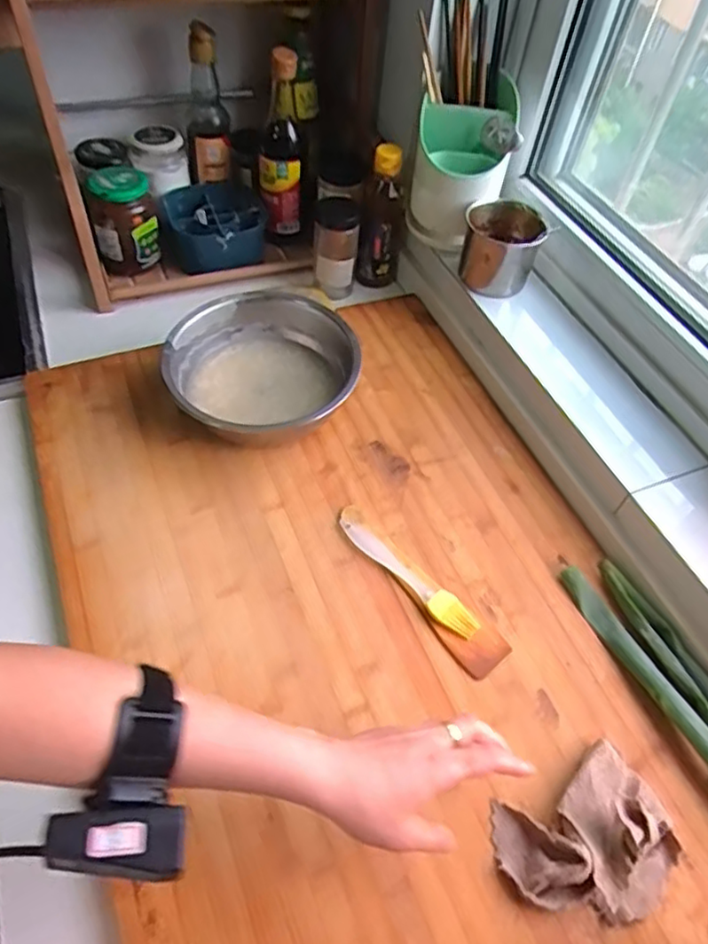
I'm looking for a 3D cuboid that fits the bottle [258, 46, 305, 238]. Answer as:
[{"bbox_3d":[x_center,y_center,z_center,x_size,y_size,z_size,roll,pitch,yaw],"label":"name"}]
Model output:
[{"bbox_3d":[-0.094,-0.419,0.823,0.055,0.227,0.063,-1,52,-7],"label":"bottle"}]

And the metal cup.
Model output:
[{"bbox_3d":[0.174,-0.270,0.759,0.084,0.087,0.087,11,52,3],"label":"metal cup"}]

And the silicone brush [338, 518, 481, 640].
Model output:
[{"bbox_3d":[0.047,0.092,0.587,0.023,0.016,0.161,-35,63,-28],"label":"silicone brush"}]

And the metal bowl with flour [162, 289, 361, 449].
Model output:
[{"bbox_3d":[-0.098,-0.107,0.682,0.193,0.070,0.173,7,52,-1],"label":"metal bowl with flour"}]

